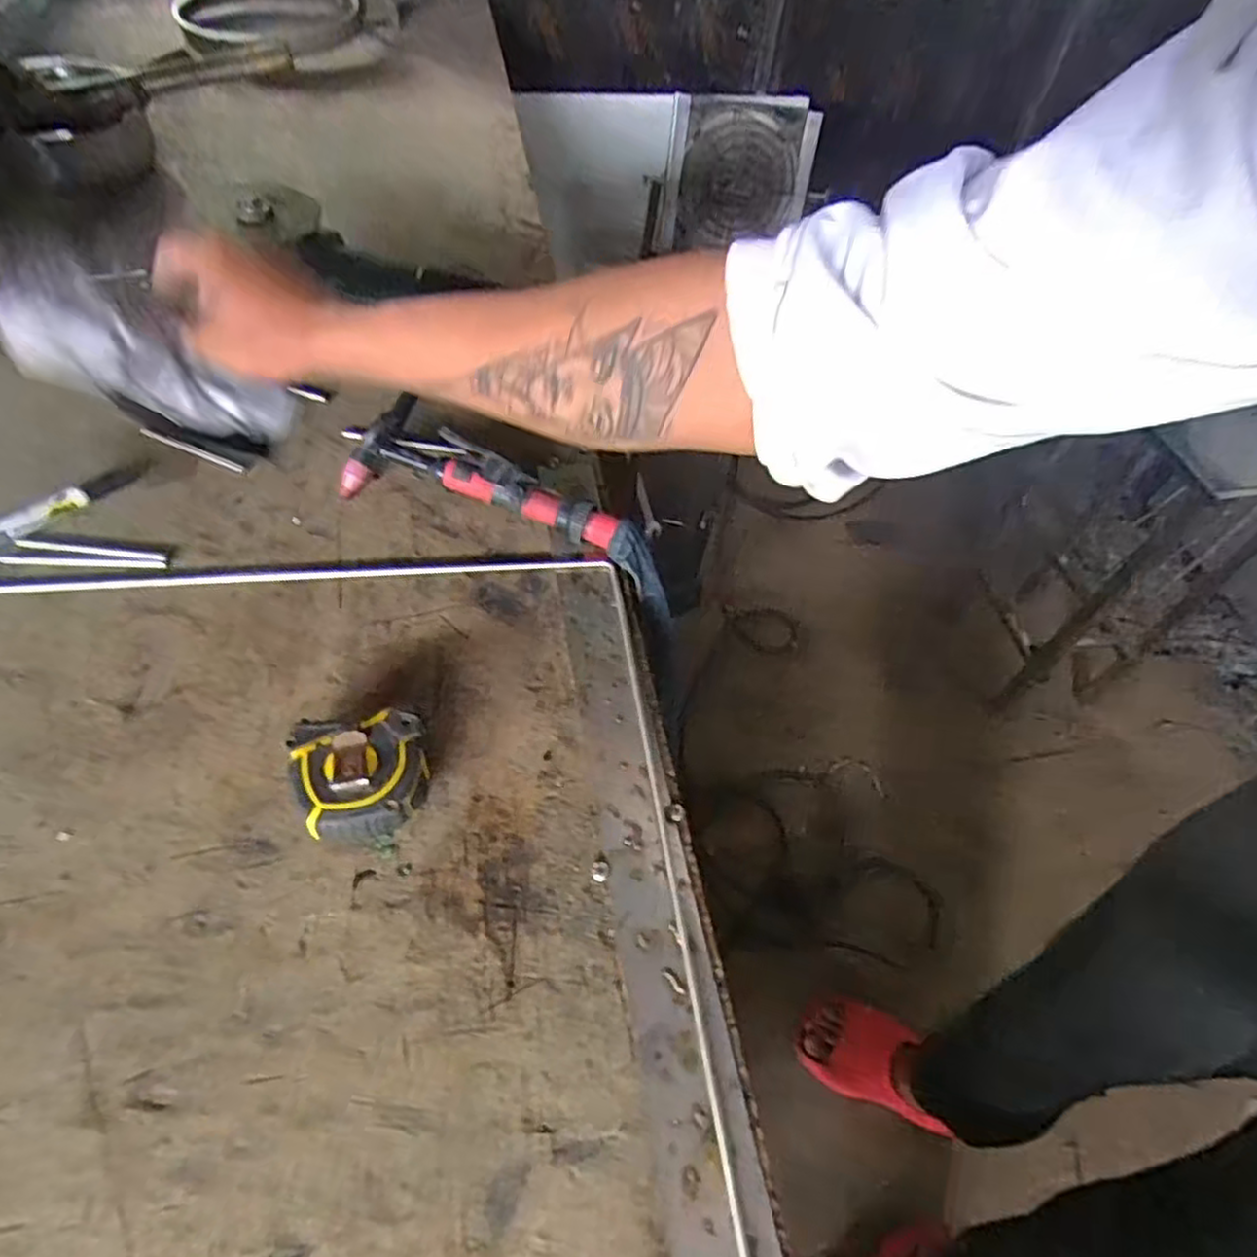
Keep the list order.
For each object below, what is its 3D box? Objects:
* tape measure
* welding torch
[{"bbox_3d":[-0.147,0.085,0.394,0.069,0.037,0.070,-7,56,-10],"label":"tape measure"},{"bbox_3d":[-0.091,-0.089,0.520,0.246,0.038,0.082,22,56,10],"label":"welding torch"}]

